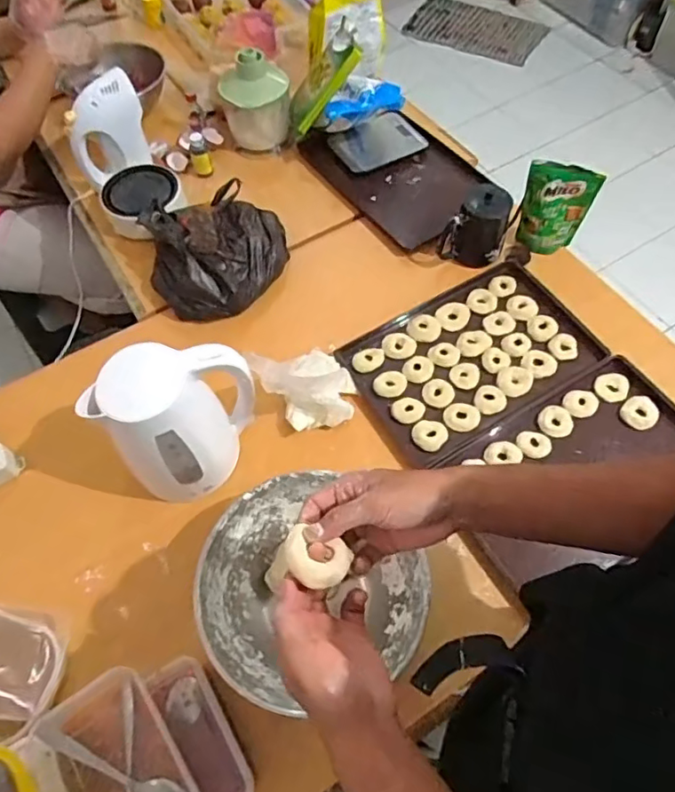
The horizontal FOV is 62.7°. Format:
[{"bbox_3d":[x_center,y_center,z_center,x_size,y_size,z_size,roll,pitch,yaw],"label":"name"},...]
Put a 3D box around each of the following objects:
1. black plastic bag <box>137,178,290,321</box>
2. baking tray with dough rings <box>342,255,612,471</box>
[{"bbox_3d":[-0.204,-0.251,0.936,0.229,0.121,0.234,-13,62,-6],"label":"black plastic bag"},{"bbox_3d":[0.208,-0.066,0.878,0.361,0.018,0.240,-29,64,-14],"label":"baking tray with dough rings"}]

